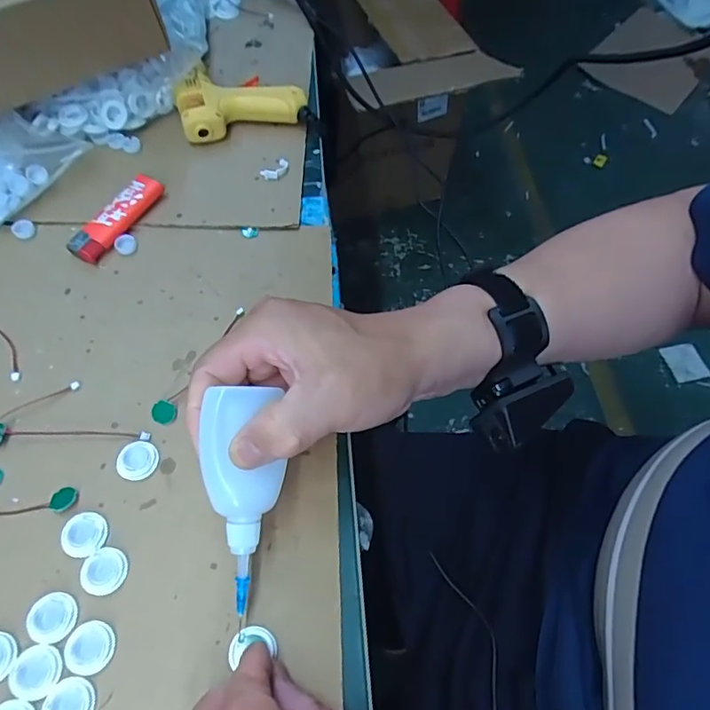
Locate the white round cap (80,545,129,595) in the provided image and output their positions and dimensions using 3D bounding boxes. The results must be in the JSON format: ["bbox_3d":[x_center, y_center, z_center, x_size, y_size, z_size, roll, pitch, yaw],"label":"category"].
[{"bbox_3d":[-0.131,0.113,0.272,0.023,0.004,0.022,1,60,-2],"label":"white round cap"}]

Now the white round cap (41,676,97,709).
[{"bbox_3d":[-0.134,0.163,0.242,0.022,0.004,0.023,12,60,3],"label":"white round cap"}]

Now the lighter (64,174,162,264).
[{"bbox_3d":[-0.172,-0.100,0.380,0.024,0.015,0.080,29,63,13],"label":"lighter"}]

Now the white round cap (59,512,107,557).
[{"bbox_3d":[-0.145,0.096,0.280,0.022,0.005,0.022,11,60,3],"label":"white round cap"}]

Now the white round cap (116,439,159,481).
[{"bbox_3d":[-0.126,0.061,0.302,0.021,0.006,0.023,10,60,2],"label":"white round cap"}]

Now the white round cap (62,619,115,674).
[{"bbox_3d":[-0.130,0.143,0.254,0.022,0.004,0.023,1,60,-2],"label":"white round cap"}]

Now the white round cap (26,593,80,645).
[{"bbox_3d":[-0.151,0.130,0.259,0.022,0.004,0.022,11,60,3],"label":"white round cap"}]

